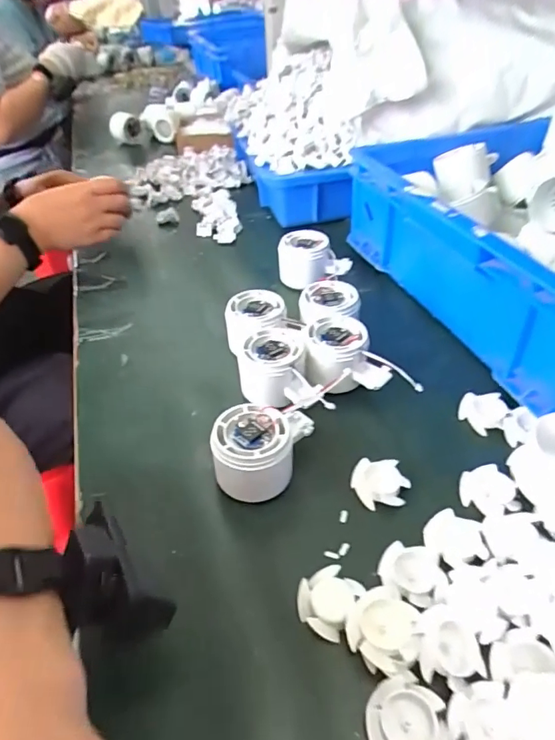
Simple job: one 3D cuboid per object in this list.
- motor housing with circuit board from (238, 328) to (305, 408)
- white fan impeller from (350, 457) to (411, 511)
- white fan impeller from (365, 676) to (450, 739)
[{"bbox_3d":[-0.004,0.001,0.438,0.058,0.049,0.064,-2,41,3],"label":"motor housing with circuit board"},{"bbox_3d":[0.077,0.085,0.370,0.040,0.012,0.035,-7,41,-2],"label":"white fan impeller"},{"bbox_3d":[0.067,0.184,0.255,0.040,0.011,0.041,-3,41,3],"label":"white fan impeller"}]

